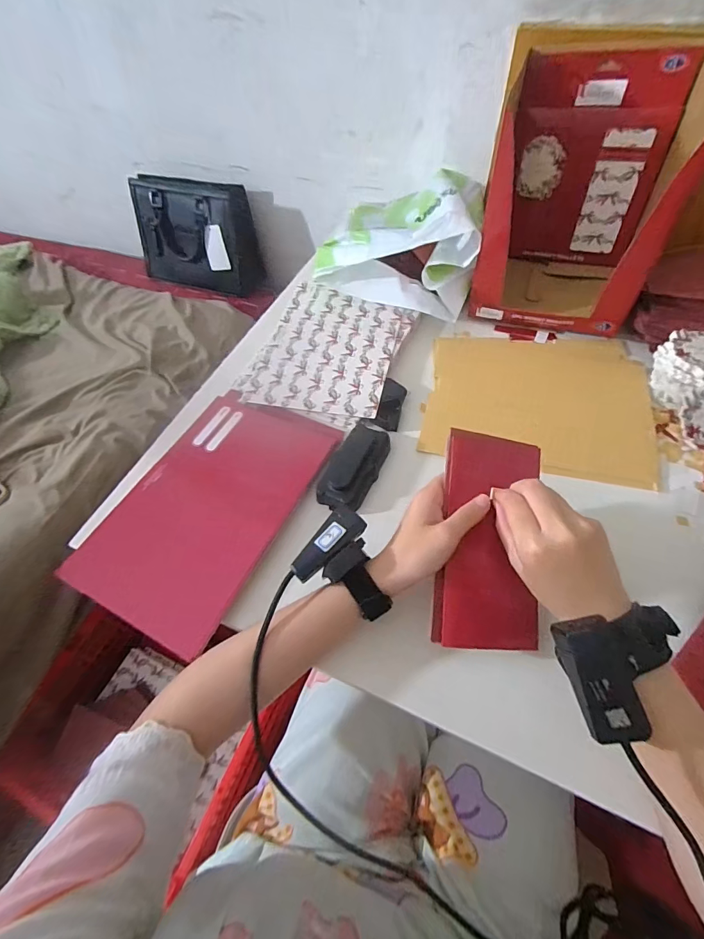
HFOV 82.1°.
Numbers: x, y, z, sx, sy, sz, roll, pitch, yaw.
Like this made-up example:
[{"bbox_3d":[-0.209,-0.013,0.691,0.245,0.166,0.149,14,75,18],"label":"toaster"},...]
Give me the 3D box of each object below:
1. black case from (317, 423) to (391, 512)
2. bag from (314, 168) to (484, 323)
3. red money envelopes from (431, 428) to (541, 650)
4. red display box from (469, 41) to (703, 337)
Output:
[{"bbox_3d":[0.003,-0.001,0.459,0.054,0.031,0.111,17,57,15],"label":"black case"},{"bbox_3d":[0.085,-0.352,0.611,0.225,0.115,0.250,18,57,15],"label":"bag"},{"bbox_3d":[0.118,0.059,0.346,0.085,0.022,0.178,5,81,6],"label":"red money envelopes"},{"bbox_3d":[0.295,-0.354,0.530,0.210,0.241,0.240,17,57,15],"label":"red display box"}]

